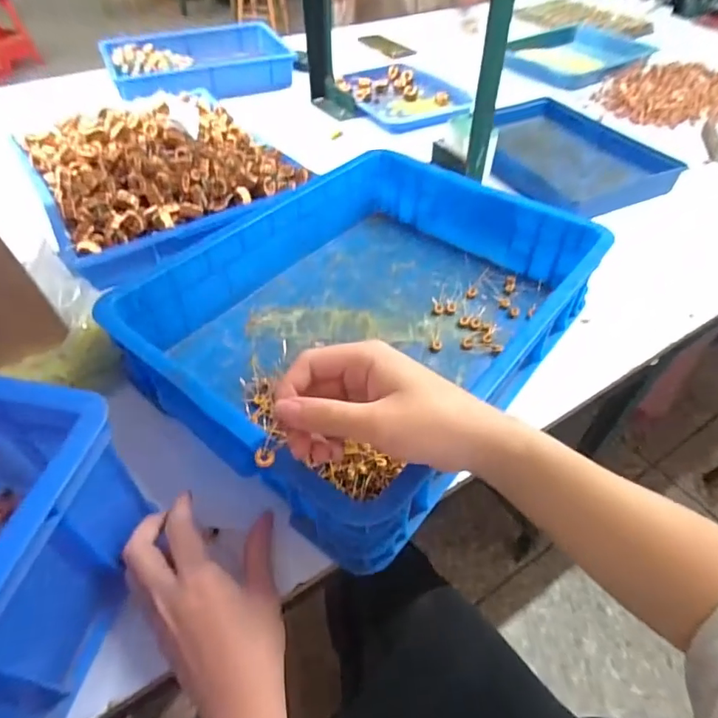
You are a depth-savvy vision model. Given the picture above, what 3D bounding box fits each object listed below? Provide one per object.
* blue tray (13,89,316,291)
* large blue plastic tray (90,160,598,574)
[{"bbox_3d":[-0.290,-0.286,0.702,0.325,0.089,0.399,-27,54,-23],"label":"blue tray"},{"bbox_3d":[0.013,-0.061,0.505,0.318,0.091,0.426,36,57,27],"label":"large blue plastic tray"}]

